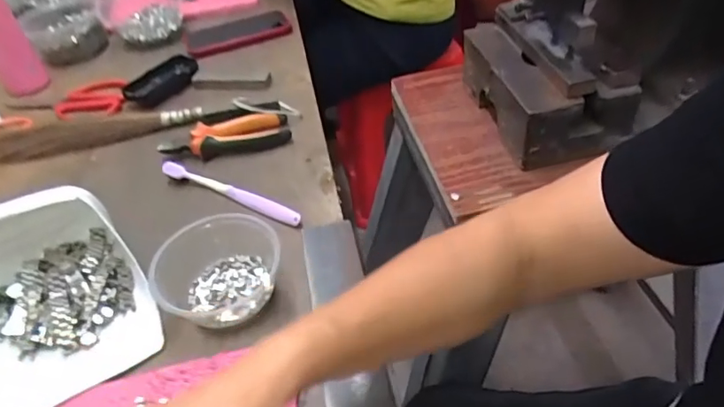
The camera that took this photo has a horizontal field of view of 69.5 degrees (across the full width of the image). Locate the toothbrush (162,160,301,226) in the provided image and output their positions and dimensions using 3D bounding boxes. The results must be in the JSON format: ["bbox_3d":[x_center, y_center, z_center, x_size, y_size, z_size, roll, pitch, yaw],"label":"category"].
[{"bbox_3d":[-0.142,-0.013,0.560,0.184,0.016,0.016,18,49,25],"label":"toothbrush"}]

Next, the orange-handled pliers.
[{"bbox_3d":[-0.163,-0.079,0.625,0.149,0.024,0.051,-13,43,-4],"label":"orange-handled pliers"}]

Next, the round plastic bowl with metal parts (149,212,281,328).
[{"bbox_3d":[-0.121,0.057,0.454,0.089,0.053,0.096,-5,43,4],"label":"round plastic bowl with metal parts"}]

